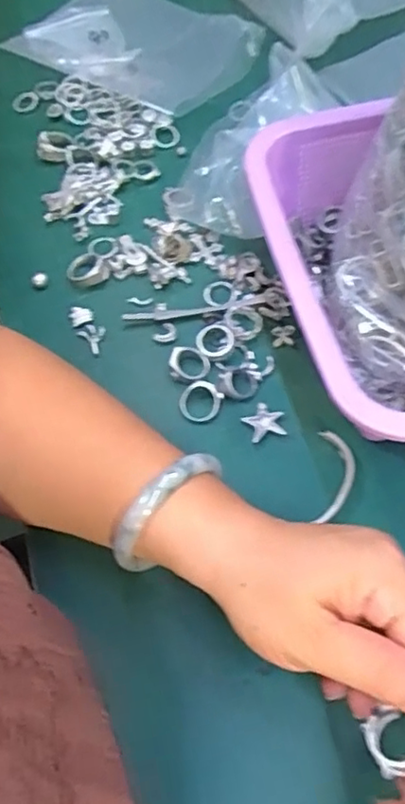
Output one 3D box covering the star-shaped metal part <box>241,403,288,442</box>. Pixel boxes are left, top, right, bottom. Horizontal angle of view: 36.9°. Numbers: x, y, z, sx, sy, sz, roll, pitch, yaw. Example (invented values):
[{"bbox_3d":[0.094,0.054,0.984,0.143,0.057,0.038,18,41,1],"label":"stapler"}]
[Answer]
[{"bbox_3d":[0.037,0.012,0.369,0.024,0.007,0.022,-20,63,-7],"label":"star-shaped metal part"}]

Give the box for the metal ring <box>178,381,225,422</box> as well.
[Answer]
[{"bbox_3d":[-0.001,0.000,0.373,0.027,0.004,0.025,-1,82,4],"label":"metal ring"}]

